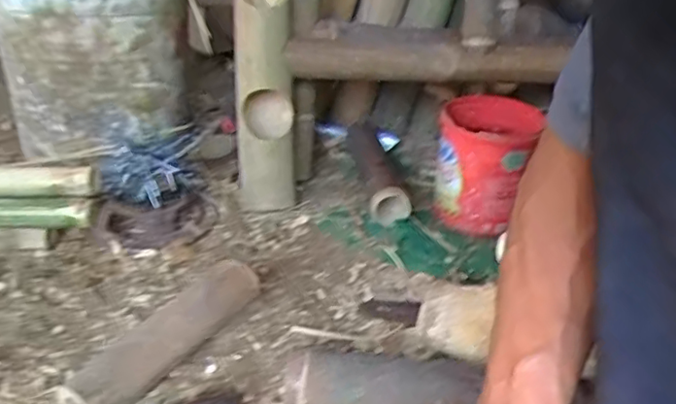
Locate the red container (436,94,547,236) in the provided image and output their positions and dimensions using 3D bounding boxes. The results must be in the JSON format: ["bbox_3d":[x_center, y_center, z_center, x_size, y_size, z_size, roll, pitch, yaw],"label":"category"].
[{"bbox_3d":[0.211,-0.063,0.880,0.121,0.156,0.140,11,29,14],"label":"red container"}]

